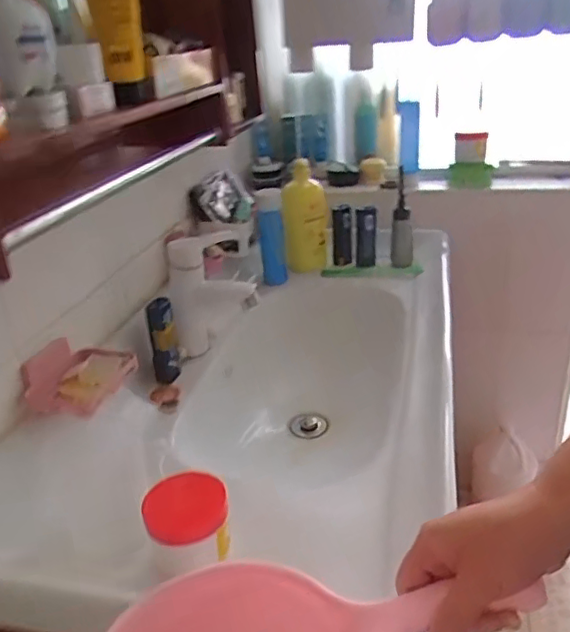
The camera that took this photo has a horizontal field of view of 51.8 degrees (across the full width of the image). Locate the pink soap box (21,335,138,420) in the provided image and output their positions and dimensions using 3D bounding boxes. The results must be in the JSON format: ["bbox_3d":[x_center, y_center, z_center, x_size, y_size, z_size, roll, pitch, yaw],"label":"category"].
[{"bbox_3d":[-0.239,0.068,0.689,0.082,0.051,0.128,10,30,30],"label":"pink soap box"}]

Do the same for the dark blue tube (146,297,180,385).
[{"bbox_3d":[-0.173,0.032,0.837,0.034,0.117,0.032,-8,26,-4],"label":"dark blue tube"}]

